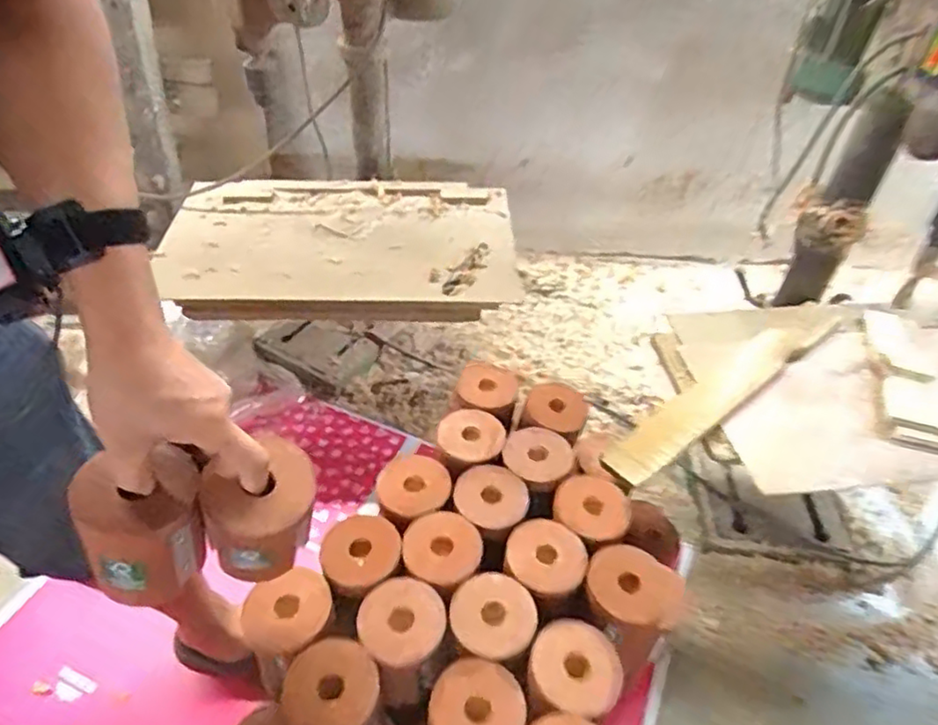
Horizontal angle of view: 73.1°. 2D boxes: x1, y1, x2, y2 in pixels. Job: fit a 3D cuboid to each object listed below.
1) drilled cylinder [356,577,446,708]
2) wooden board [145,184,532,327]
[{"bbox_3d":[-0.062,0.264,0.601,0.074,0.083,0.080,1,44,-1],"label":"drilled cylinder"},{"bbox_3d":[-0.222,-0.202,1.113,0.592,0.058,0.346,-2,44,-4],"label":"wooden board"}]

